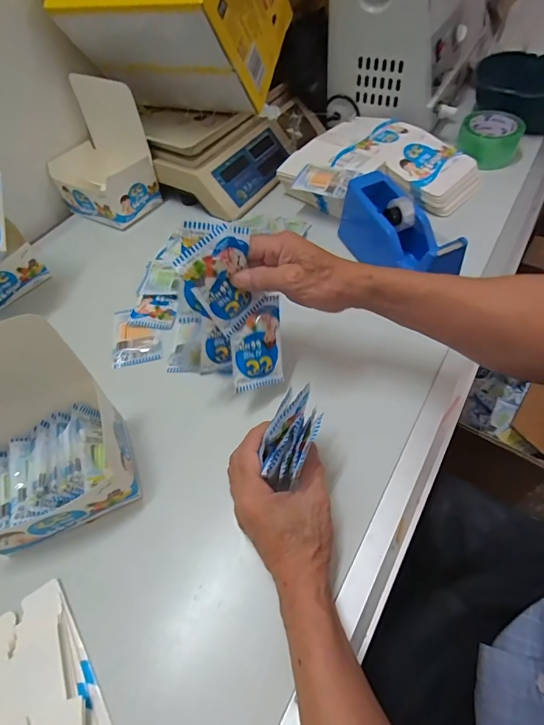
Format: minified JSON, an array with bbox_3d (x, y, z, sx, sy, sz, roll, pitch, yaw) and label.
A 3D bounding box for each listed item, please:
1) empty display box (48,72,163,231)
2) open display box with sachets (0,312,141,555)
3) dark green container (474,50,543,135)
[{"bbox_3d":[-0.296,-0.352,0.682,0.145,0.184,0.127,27,62,22],"label":"empty display box"},{"bbox_3d":[-0.231,0.077,0.363,0.152,0.176,0.115,-23,56,-10],"label":"open display box with sachets"},{"bbox_3d":[0.509,-0.539,0.803,0.202,0.085,0.189,16,58,16],"label":"dark green container"}]

